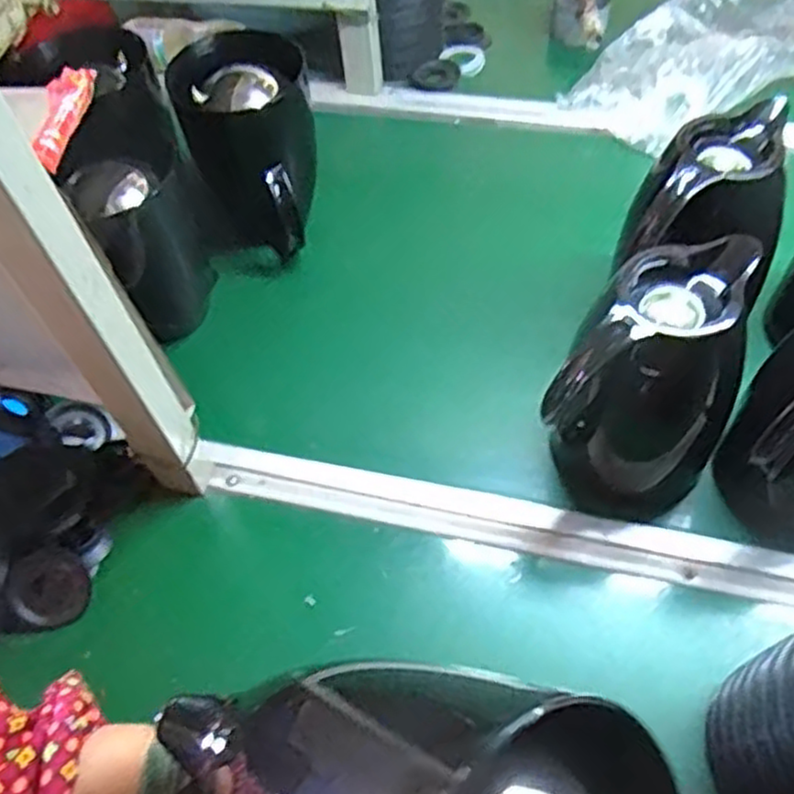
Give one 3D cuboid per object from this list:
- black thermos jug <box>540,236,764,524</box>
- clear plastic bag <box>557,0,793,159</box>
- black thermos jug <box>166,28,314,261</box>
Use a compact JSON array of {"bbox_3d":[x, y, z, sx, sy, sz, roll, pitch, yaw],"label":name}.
[{"bbox_3d":[0.187,0.002,0.539,0.100,0.196,0.143,29,62,23],"label":"black thermos jug"},{"bbox_3d":[0.341,-0.406,0.871,0.289,0.068,0.207,-26,56,-13],"label":"clear plastic bag"},{"bbox_3d":[-0.142,-0.243,0.740,0.123,0.171,0.116,-12,54,-3],"label":"black thermos jug"}]

